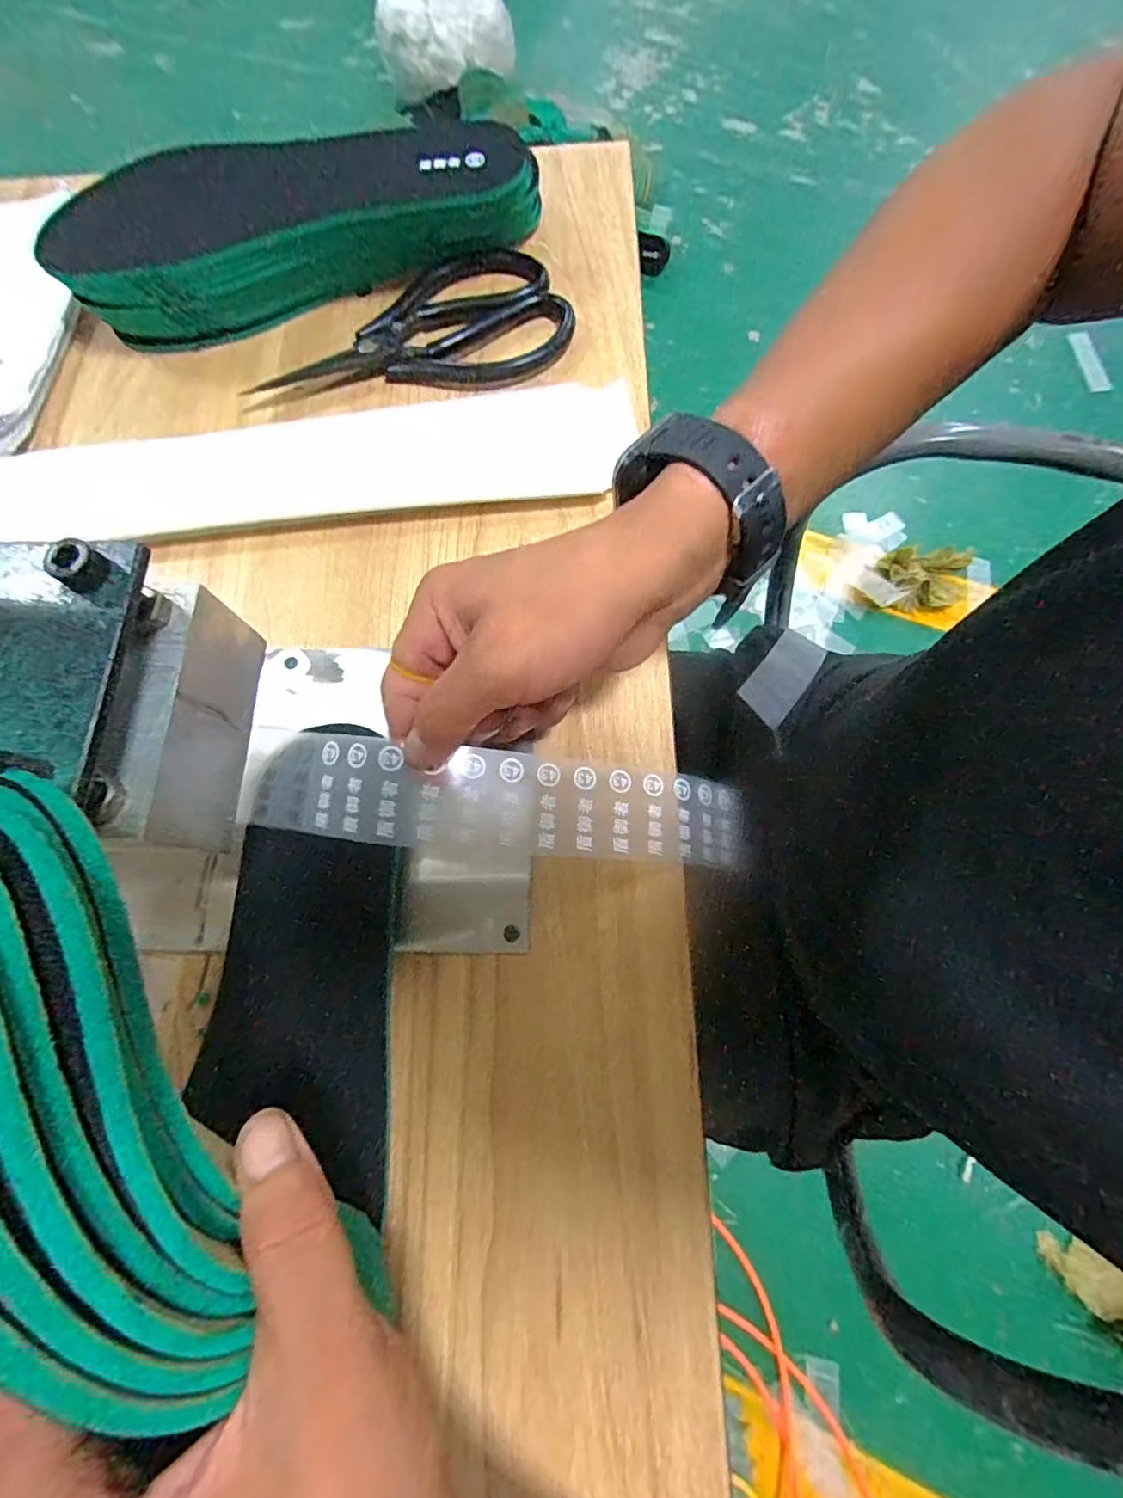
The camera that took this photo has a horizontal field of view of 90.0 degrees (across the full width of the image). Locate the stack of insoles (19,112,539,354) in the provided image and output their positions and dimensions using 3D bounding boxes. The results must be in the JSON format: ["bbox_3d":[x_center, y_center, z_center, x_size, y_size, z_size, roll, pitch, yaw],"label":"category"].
[{"bbox_3d":[-0.148,-0.310,0.325,0.264,0.057,0.073,-16,74,-3],"label":"stack of insoles"}]

